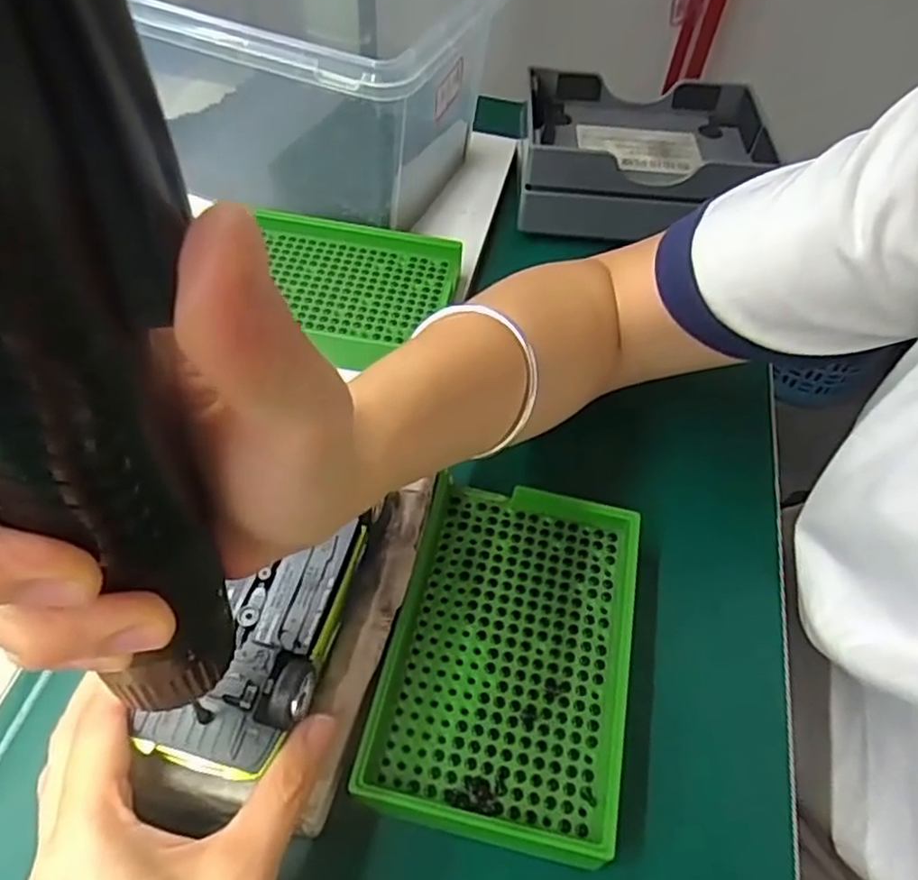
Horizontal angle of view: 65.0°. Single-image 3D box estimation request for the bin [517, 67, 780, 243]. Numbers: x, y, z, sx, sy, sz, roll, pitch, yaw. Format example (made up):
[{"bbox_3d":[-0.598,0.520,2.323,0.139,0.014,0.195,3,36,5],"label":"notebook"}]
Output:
[{"bbox_3d":[0.119,-0.185,0.469,0.155,0.058,0.109,6,51,0],"label":"bin"}]

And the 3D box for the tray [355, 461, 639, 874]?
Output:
[{"bbox_3d":[0.021,0.083,0.288,0.091,0.024,0.137,13,52,6],"label":"tray"}]

